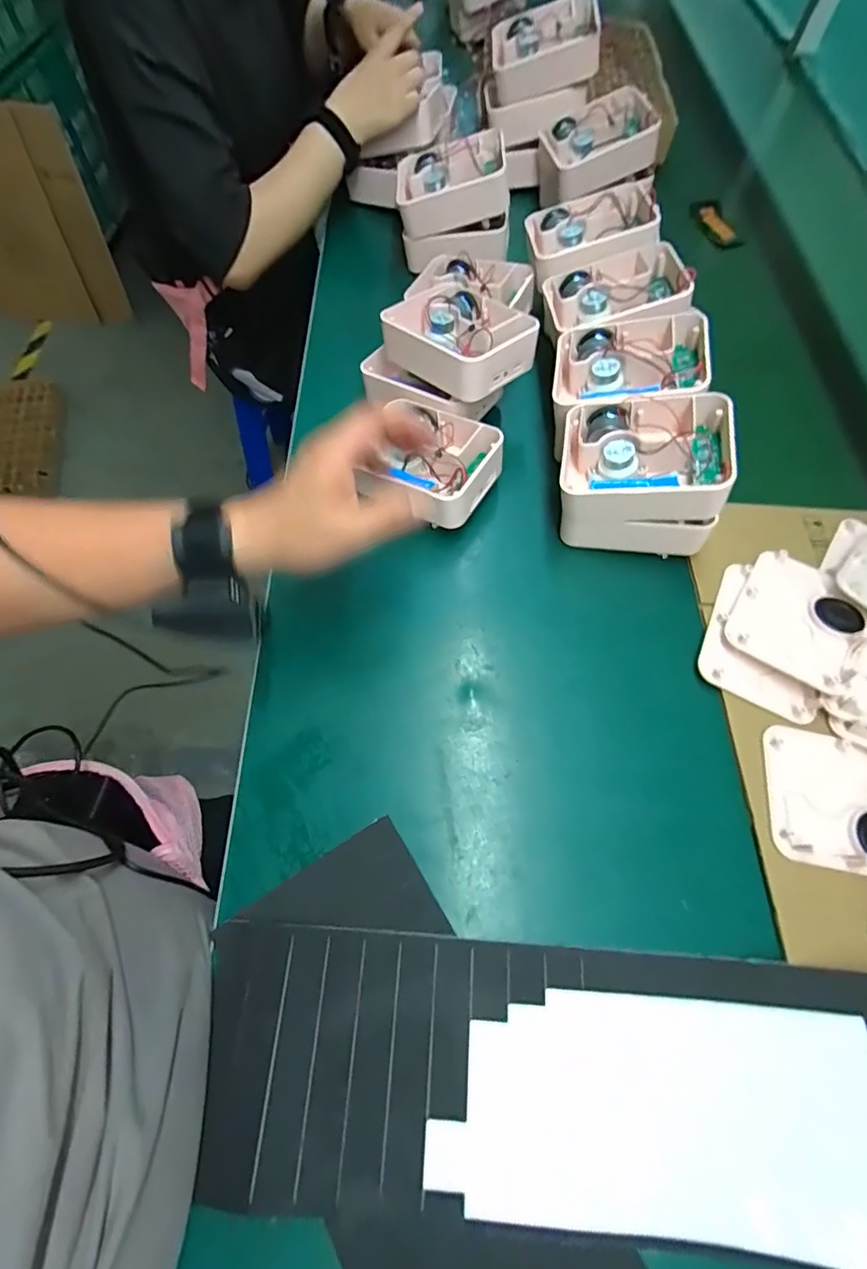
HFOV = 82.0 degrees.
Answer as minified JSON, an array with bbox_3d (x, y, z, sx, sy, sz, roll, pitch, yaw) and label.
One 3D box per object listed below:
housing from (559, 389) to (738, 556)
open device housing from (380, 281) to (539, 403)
[{"bbox_3d":[0.176,-0.137,0.441,0.133,0.106,0.103,9,65,5],"label":"housing"},{"bbox_3d":[0.027,-0.287,0.471,0.113,0.035,0.127,-38,73,-17],"label":"open device housing"}]

